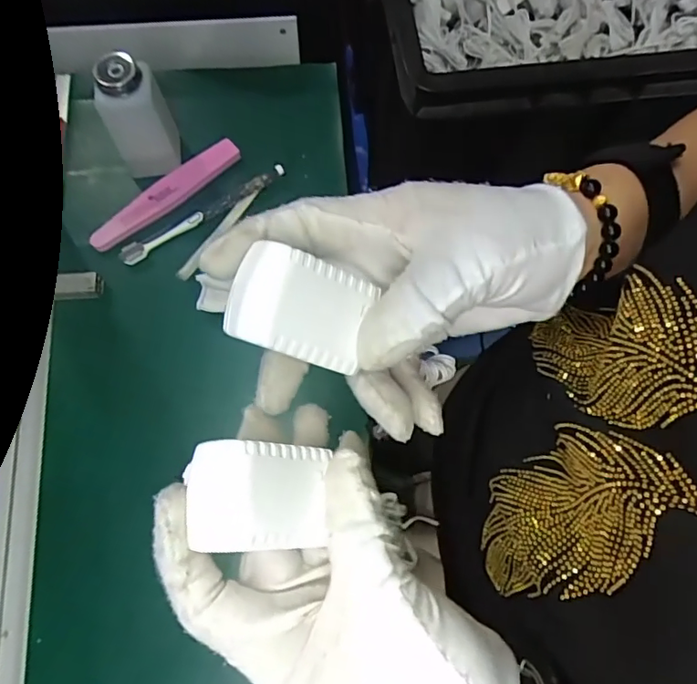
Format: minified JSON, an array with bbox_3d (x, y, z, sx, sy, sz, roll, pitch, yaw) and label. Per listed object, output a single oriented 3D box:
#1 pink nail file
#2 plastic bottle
[{"bbox_3d":[-0.187,-0.151,0.553,0.172,0.009,0.029,-40,114,-12],"label":"pink nail file"},{"bbox_3d":[-0.201,-0.210,0.520,0.065,0.120,0.053,-26,76,-8],"label":"plastic bottle"}]

